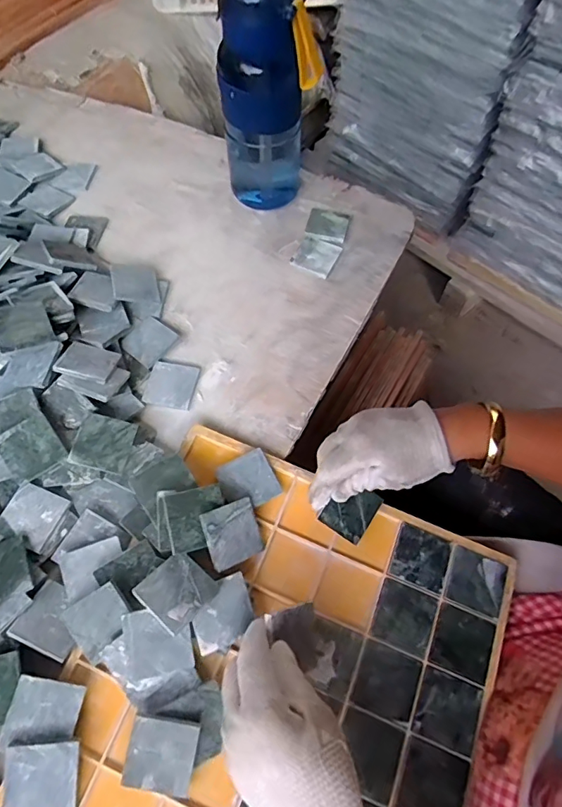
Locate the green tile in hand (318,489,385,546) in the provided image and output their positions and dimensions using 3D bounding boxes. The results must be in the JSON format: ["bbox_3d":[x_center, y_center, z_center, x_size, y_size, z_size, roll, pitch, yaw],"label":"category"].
[{"bbox_3d":[0.062,0.094,0.424,0.045,0.004,0.046,37,82,-17],"label":"green tile in hand"}]

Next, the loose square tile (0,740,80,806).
[{"bbox_3d":[-0.172,0.270,0.349,0.050,0.007,0.049,5,84,-10],"label":"loose square tile"}]

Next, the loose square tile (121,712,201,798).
[{"bbox_3d":[-0.088,0.260,0.361,0.049,0.008,0.052,12,87,1],"label":"loose square tile"}]

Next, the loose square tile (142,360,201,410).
[{"bbox_3d":[-0.114,-0.020,0.506,0.049,0.004,0.051,9,64,5],"label":"loose square tile"}]

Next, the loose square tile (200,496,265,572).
[{"bbox_3d":[-0.041,0.114,0.429,0.053,0.005,0.050,-15,85,-37],"label":"loose square tile"}]

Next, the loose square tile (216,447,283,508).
[{"bbox_3d":[-0.030,0.073,0.452,0.047,0.013,0.048,-27,66,-12],"label":"loose square tile"}]

